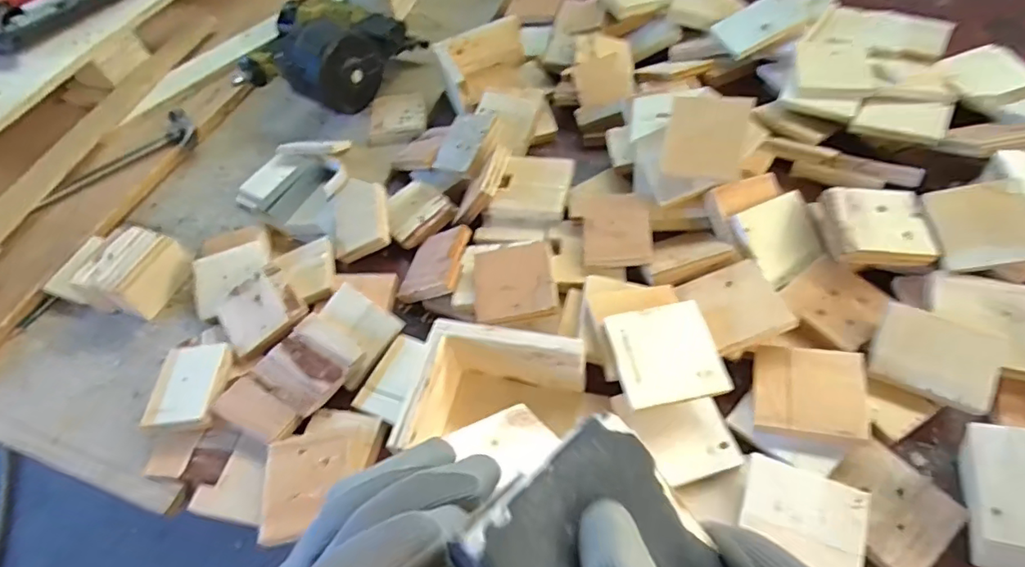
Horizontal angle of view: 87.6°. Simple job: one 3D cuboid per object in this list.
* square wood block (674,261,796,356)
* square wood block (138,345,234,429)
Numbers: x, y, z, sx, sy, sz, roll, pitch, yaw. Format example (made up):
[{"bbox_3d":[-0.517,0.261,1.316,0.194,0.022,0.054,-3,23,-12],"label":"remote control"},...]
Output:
[{"bbox_3d":[0.217,0.021,0.522,0.082,0.012,0.087,-22,49,2],"label":"square wood block"},{"bbox_3d":[-0.344,0.108,0.571,0.074,0.016,0.094,-3,55,3],"label":"square wood block"}]

